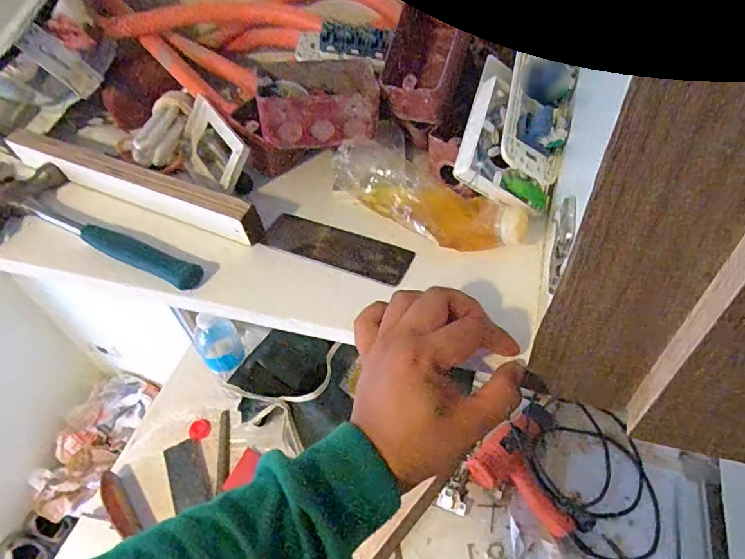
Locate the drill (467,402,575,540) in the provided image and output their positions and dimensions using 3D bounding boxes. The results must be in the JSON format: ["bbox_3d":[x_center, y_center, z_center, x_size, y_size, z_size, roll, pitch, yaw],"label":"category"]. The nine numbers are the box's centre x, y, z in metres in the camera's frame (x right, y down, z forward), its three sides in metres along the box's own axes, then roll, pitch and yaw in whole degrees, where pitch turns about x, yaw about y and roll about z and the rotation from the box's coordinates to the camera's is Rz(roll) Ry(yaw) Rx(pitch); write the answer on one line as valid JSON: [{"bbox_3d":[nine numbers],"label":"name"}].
[{"bbox_3d":[0.293,0.316,0.864,0.185,0.059,0.178,26,56,25],"label":"drill"}]

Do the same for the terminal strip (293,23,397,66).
[{"bbox_3d":[-0.028,-0.227,0.464,0.090,0.026,0.035,5,50,9],"label":"terminal strip"}]

